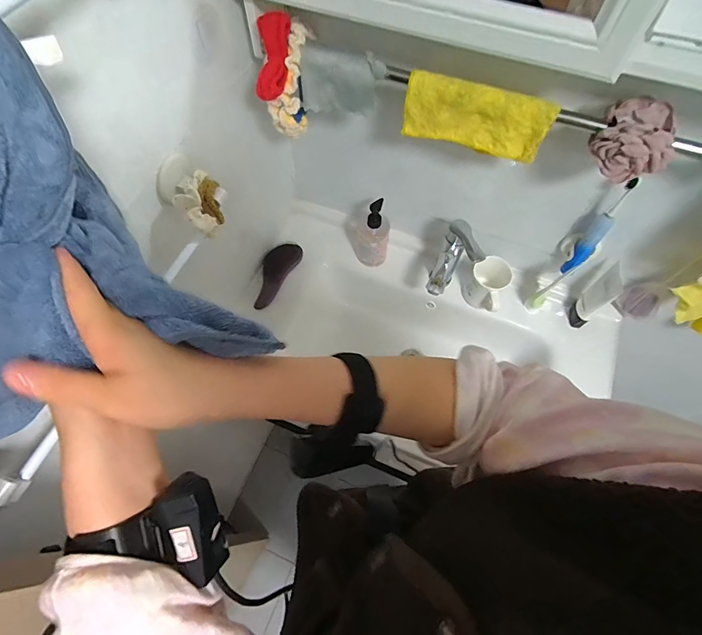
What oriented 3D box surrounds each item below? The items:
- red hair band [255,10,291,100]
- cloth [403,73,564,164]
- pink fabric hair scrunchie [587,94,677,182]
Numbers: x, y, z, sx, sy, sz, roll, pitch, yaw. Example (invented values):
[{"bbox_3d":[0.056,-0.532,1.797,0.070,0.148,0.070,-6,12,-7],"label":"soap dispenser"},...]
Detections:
[{"bbox_3d":[-0.110,-0.360,0.553,0.043,0.030,0.109,8,101,3],"label":"red hair band"},{"bbox_3d":[0.172,-0.279,0.563,0.199,0.081,0.028,20,65,9],"label":"cloth"},{"bbox_3d":[0.364,-0.231,0.517,0.088,0.072,0.082,25,65,11],"label":"pink fabric hair scrunchie"}]

